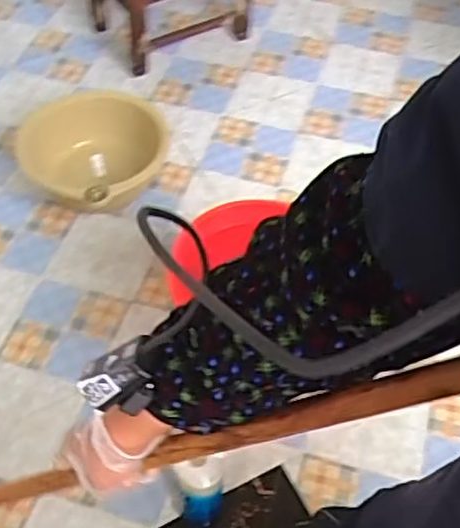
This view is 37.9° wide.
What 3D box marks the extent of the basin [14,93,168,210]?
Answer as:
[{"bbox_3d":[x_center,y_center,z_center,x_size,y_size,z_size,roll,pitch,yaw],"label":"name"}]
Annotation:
[{"bbox_3d":[-0.308,-0.271,1.571,0.330,0.139,0.351,2,57,-3],"label":"basin"}]

